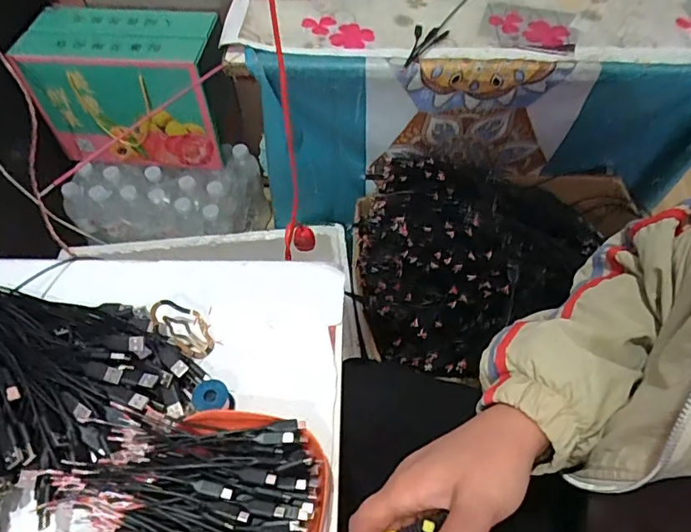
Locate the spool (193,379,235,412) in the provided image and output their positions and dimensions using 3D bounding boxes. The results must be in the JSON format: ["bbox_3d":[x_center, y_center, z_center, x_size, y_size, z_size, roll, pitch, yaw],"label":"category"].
[{"bbox_3d":[-0.113,0.115,0.438,0.030,0.024,0.026,-1,55,0],"label":"spool"}]

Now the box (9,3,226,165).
[{"bbox_3d":[-0.389,-0.327,0.968,0.318,0.241,0.170,8,56,6],"label":"box"}]

